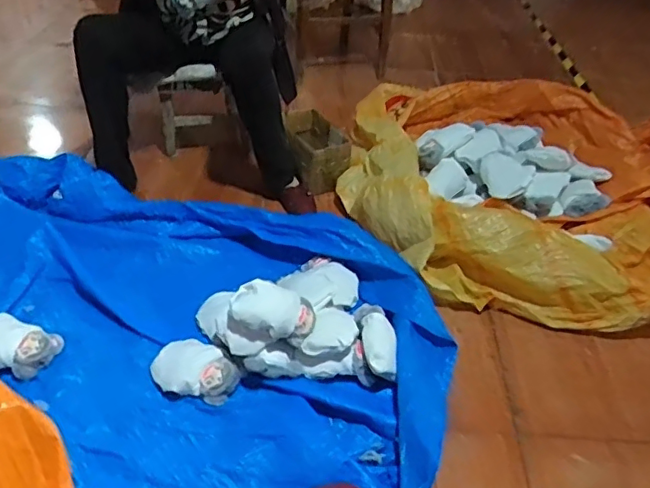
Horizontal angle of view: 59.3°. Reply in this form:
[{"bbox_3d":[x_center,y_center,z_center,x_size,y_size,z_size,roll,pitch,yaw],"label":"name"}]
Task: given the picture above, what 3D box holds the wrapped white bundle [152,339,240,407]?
[{"bbox_3d":[-0.269,0.262,1.178,0.183,0.055,0.114,20,42,19],"label":"wrapped white bundle"}]

